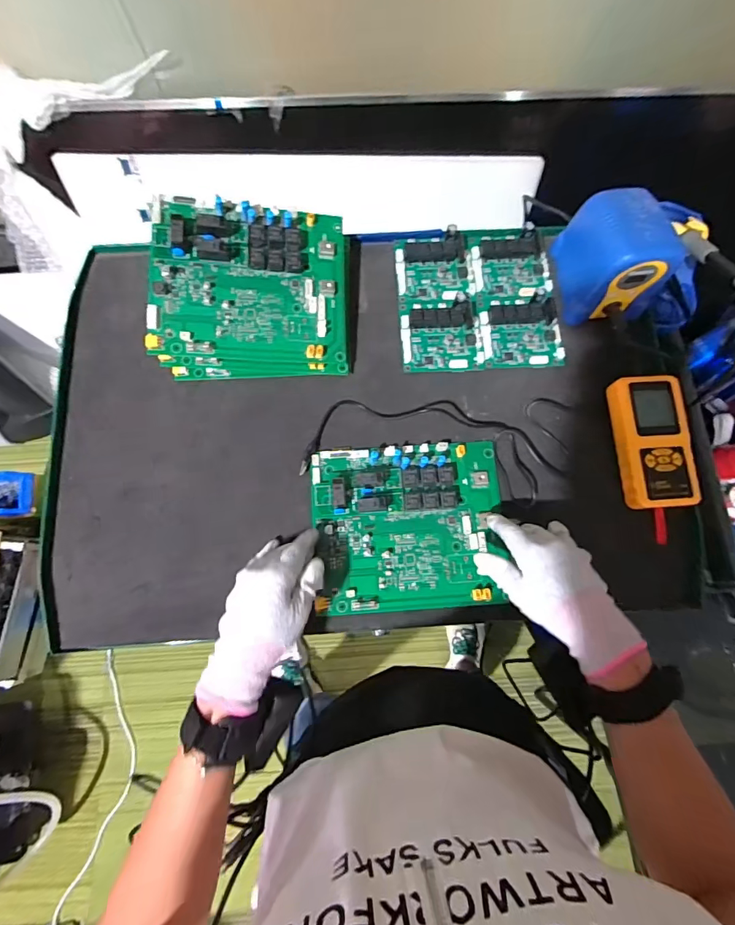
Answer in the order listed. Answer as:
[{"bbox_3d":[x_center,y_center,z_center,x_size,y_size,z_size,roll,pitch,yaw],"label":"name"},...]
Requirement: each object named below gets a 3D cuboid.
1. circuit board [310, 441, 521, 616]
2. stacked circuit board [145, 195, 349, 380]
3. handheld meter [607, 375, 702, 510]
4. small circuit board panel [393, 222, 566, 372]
[{"bbox_3d":[0.044,0.063,0.463,0.197,0.031,0.170,-4,77,0],"label":"circuit board"},{"bbox_3d":[-0.123,-0.191,0.489,0.197,0.091,0.168,-2,77,1],"label":"stacked circuit board"},{"bbox_3d":[0.309,-0.023,0.485,0.072,0.026,0.142,1,77,1],"label":"handheld meter"},{"bbox_3d":[0.135,-0.202,0.539,0.193,0.022,0.185,-3,77,0],"label":"small circuit board panel"}]

